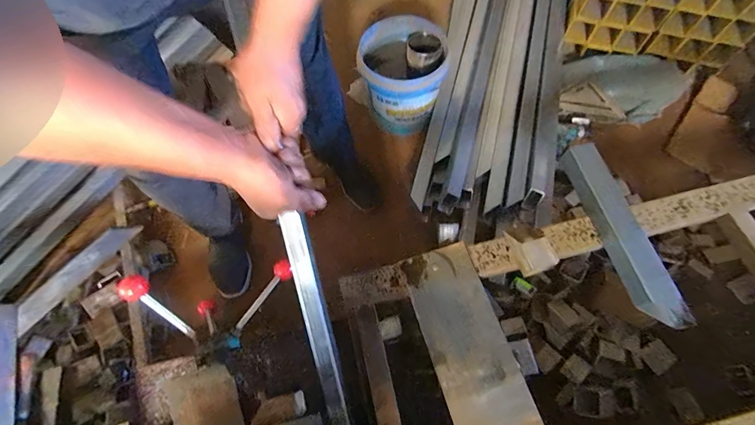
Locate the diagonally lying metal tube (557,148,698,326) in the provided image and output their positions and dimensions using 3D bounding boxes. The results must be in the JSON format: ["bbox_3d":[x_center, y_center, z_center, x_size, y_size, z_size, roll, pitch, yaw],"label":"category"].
[{"bbox_3d":[0.363,0.025,0.527,0.050,0.046,0.291,-13,65,-3],"label":"diagonally lying metal tube"}]

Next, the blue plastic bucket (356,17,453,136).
[{"bbox_3d":[0.076,-0.419,1.101,0.239,0.224,0.260,-1,65,2],"label":"blue plastic bucket"}]

